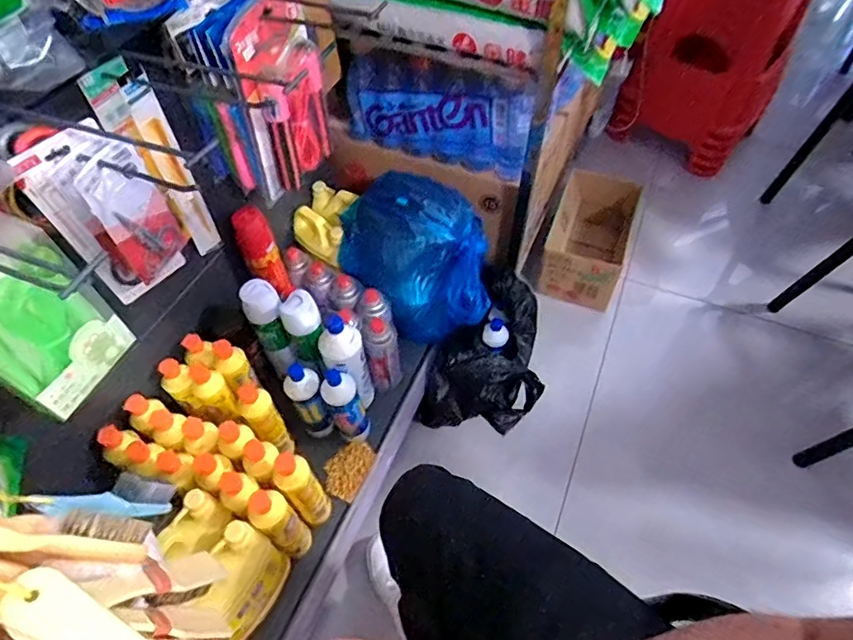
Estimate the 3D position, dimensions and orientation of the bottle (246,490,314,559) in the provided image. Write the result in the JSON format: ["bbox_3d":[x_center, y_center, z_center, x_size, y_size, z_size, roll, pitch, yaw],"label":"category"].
[{"bbox_3d":[-0.220,0.320,0.802,0.052,0.221,0.050,0,54,1],"label":"bottle"}]

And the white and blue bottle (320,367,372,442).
[{"bbox_3d":[-0.144,0.158,0.932,0.064,0.187,0.055,-24,57,-16],"label":"white and blue bottle"}]

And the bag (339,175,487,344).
[{"bbox_3d":[-0.030,-0.099,1.004,0.282,0.228,0.261,3,54,3],"label":"bag"}]

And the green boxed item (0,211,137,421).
[{"bbox_3d":[-0.388,-0.005,0.493,0.091,0.175,0.119,22,57,16],"label":"green boxed item"}]

